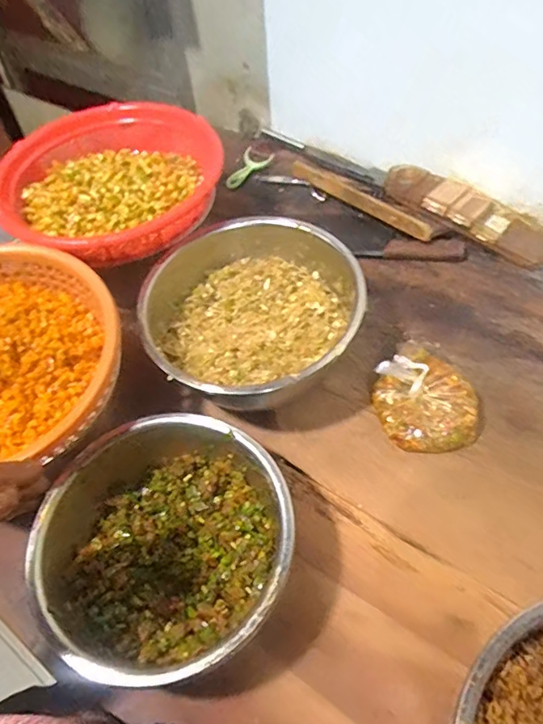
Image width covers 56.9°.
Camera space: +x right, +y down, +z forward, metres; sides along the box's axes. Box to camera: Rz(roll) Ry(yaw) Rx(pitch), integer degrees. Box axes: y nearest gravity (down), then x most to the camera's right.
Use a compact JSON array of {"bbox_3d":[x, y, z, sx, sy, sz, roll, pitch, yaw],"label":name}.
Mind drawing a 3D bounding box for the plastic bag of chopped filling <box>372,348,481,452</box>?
[{"bbox_3d":[0.188,0.049,0.620,0.113,0.061,0.126,-18,54,-8],"label":"plastic bag of chopped filling"}]

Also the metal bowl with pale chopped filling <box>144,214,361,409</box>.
[{"bbox_3d":[-0.023,-0.055,0.665,0.261,0.129,0.266,-2,54,3],"label":"metal bowl with pale chopped filling"}]

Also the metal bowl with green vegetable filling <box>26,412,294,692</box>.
[{"bbox_3d":[-0.103,0.187,0.523,0.235,0.101,0.245,-2,54,3],"label":"metal bowl with green vegetable filling"}]

